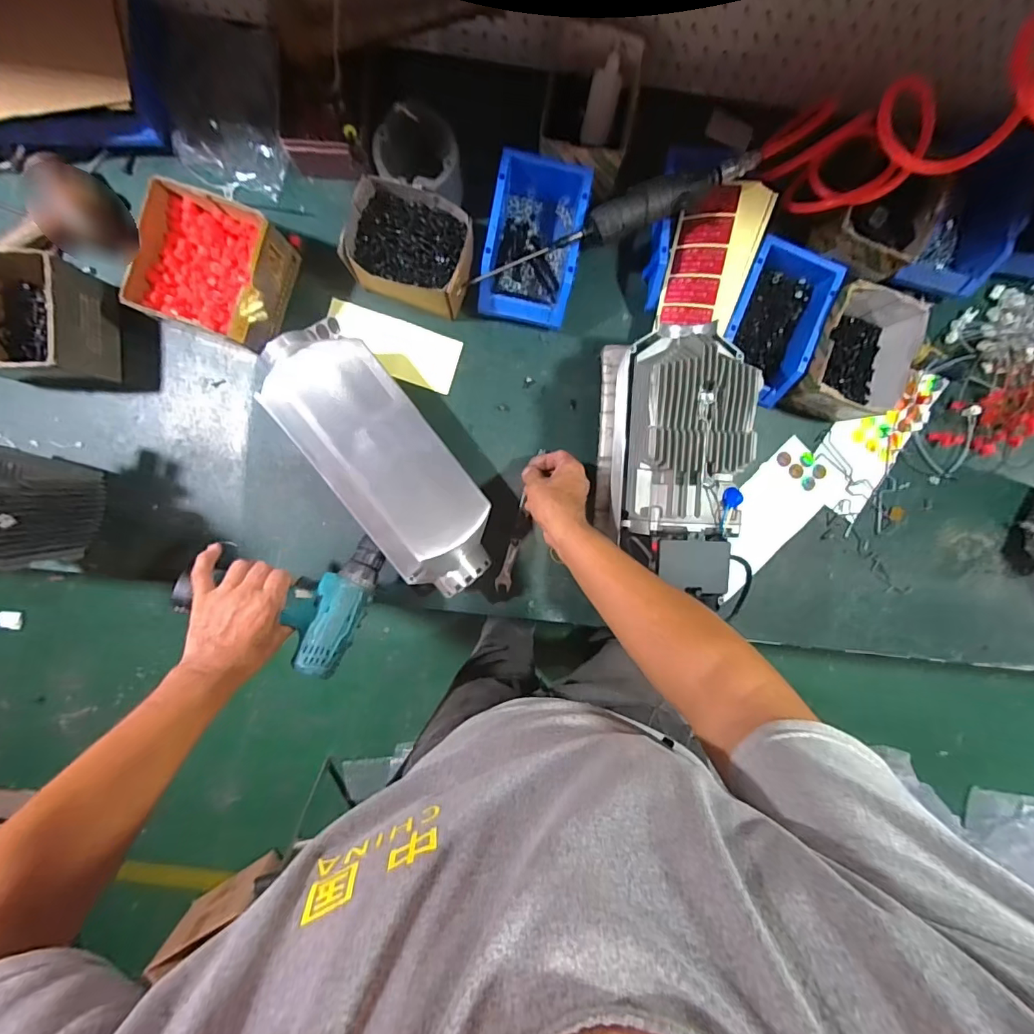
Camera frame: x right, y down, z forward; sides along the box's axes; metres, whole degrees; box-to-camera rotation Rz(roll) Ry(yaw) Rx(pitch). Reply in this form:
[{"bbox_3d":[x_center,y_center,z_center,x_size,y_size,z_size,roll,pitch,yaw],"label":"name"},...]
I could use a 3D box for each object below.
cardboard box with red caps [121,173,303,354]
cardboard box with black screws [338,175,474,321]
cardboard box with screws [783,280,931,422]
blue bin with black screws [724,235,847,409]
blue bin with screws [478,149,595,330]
[{"bbox_3d":[-0.373,-0.302,0.591,0.145,0.093,0.152,17,92,-3],"label":"cardboard box with red caps"},{"bbox_3d":[-0.129,-0.335,0.605,0.151,0.082,0.124,15,92,-3],"label":"cardboard box with black screws"},{"bbox_3d":[0.446,-0.215,0.633,0.121,0.095,0.153,14,92,-3],"label":"cardboard box with screws"},{"bbox_3d":[0.335,-0.259,0.638,0.116,0.071,0.192,20,92,-4],"label":"blue bin with black screws"},{"bbox_3d":[0.023,-0.362,0.617,0.116,0.072,0.203,11,93,-3],"label":"blue bin with screws"}]

